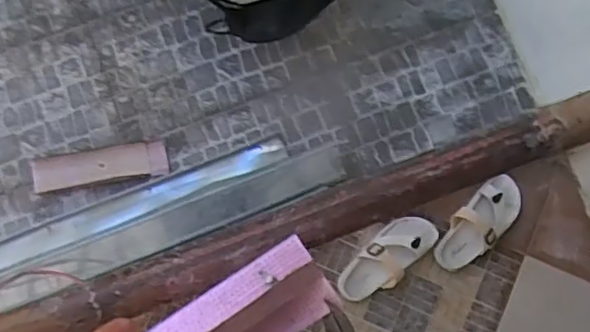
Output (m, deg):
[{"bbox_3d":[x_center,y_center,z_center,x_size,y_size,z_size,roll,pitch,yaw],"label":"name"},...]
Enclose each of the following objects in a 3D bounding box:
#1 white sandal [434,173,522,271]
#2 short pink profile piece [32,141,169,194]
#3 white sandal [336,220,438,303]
[{"bbox_3d":[0.378,0.122,1.263,0.099,0.047,0.222,39,97,5],"label":"white sandal"},{"bbox_3d":[-0.424,0.001,1.317,0.293,0.030,0.072,-8,82,-1],"label":"short pink profile piece"},{"bbox_3d":[0.186,0.190,1.257,0.227,0.060,0.095,-44,84,-5],"label":"white sandal"}]

